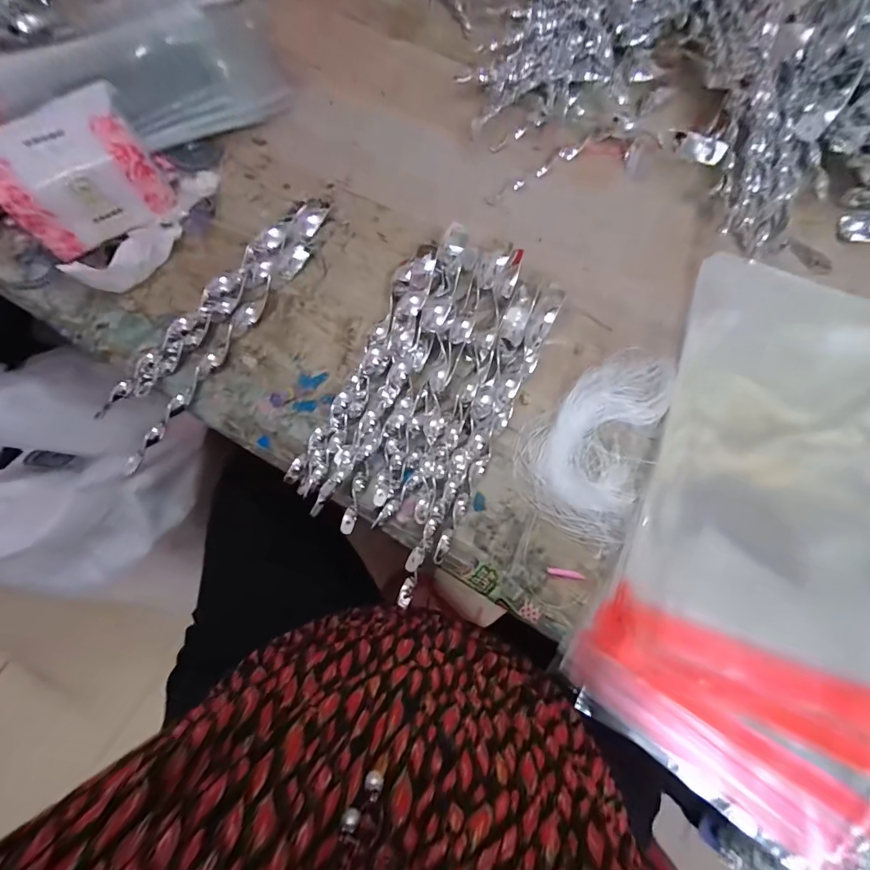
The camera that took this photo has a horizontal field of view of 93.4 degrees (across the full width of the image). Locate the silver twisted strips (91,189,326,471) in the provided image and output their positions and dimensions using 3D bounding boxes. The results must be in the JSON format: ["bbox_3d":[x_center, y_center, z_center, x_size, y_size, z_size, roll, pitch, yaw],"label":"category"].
[{"bbox_3d":[-0.205,-0.139,0.412,0.051,0.033,0.335,29,74,10],"label":"silver twisted strips"}]

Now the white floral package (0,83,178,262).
[{"bbox_3d":[-0.353,-0.258,0.409,0.133,0.082,0.080,-35,74,-11],"label":"white floral package"}]

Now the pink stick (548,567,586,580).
[{"bbox_3d":[0.110,0.116,0.344,0.030,0.006,0.006,10,71,4],"label":"pink stick"}]

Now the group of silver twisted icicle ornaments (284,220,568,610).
[{"bbox_3d":[-0.001,-0.056,0.384,0.163,0.044,0.330,25,73,9],"label":"group of silver twisted icicle ornaments"}]

